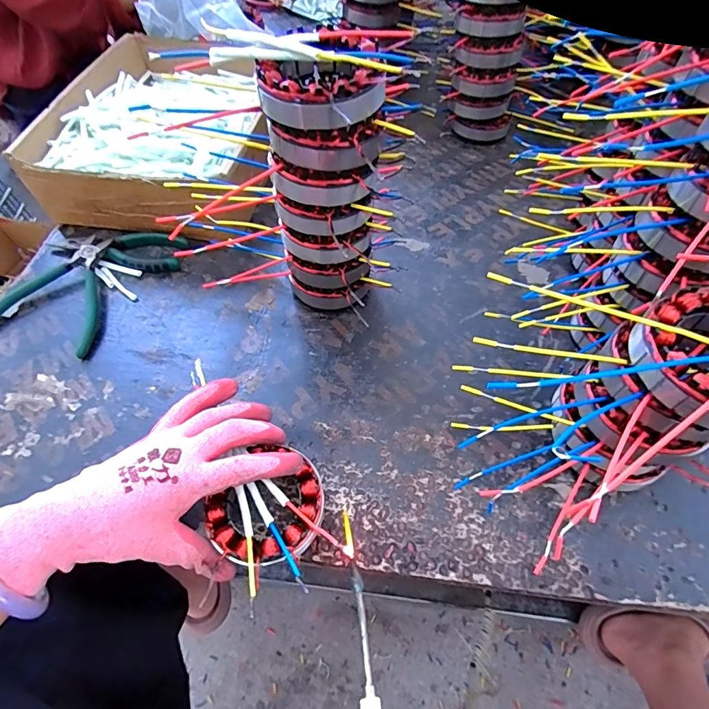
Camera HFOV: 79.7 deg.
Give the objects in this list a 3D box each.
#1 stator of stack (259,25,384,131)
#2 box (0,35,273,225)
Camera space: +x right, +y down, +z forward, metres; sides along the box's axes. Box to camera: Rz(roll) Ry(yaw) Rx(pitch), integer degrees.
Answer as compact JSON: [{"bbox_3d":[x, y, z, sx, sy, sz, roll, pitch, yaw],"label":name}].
[{"bbox_3d":[-0.021,-0.182,0.281,0.070,0.033,0.083,40,66,23],"label":"stator of stack"},{"bbox_3d":[-0.247,-0.289,0.543,0.216,0.076,0.295,6,56,3],"label":"box"}]

